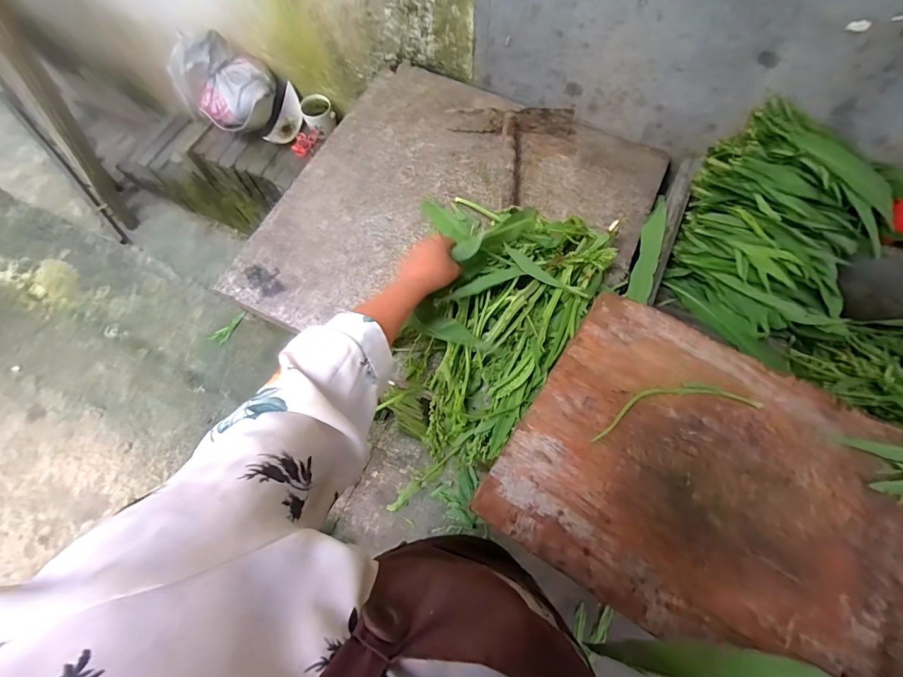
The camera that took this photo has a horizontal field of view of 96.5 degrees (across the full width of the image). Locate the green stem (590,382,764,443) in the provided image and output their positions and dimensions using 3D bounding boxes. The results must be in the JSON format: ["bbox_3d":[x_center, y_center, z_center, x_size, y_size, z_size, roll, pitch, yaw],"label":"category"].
[{"bbox_3d":[0.288,0.088,0.527,0.223,0.014,0.050,-10,71,-3],"label":"green stem"}]

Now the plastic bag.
[{"bbox_3d":[-0.569,-0.658,1.023,0.213,0.151,0.177,29,73,10],"label":"plastic bag"}]

